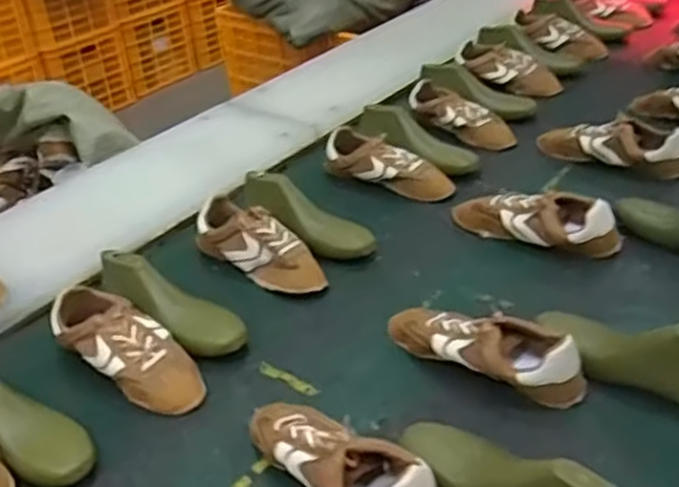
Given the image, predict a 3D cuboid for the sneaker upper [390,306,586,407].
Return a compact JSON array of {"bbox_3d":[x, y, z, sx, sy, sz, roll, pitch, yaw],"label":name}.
[{"bbox_3d":[0.167,0.121,0.894,0.247,0.072,0.083,18,41,28],"label":"sneaker upper"}]

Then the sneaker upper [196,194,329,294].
[{"bbox_3d":[-0.123,0.006,1.104,0.083,0.068,0.240,-31,43,-32],"label":"sneaker upper"}]

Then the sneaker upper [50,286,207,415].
[{"bbox_3d":[-0.263,0.127,0.935,0.242,0.066,0.092,23,44,33],"label":"sneaker upper"}]

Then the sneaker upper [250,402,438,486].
[{"bbox_3d":[-0.007,0.220,0.765,0.250,0.070,0.088,24,44,34],"label":"sneaker upper"}]

